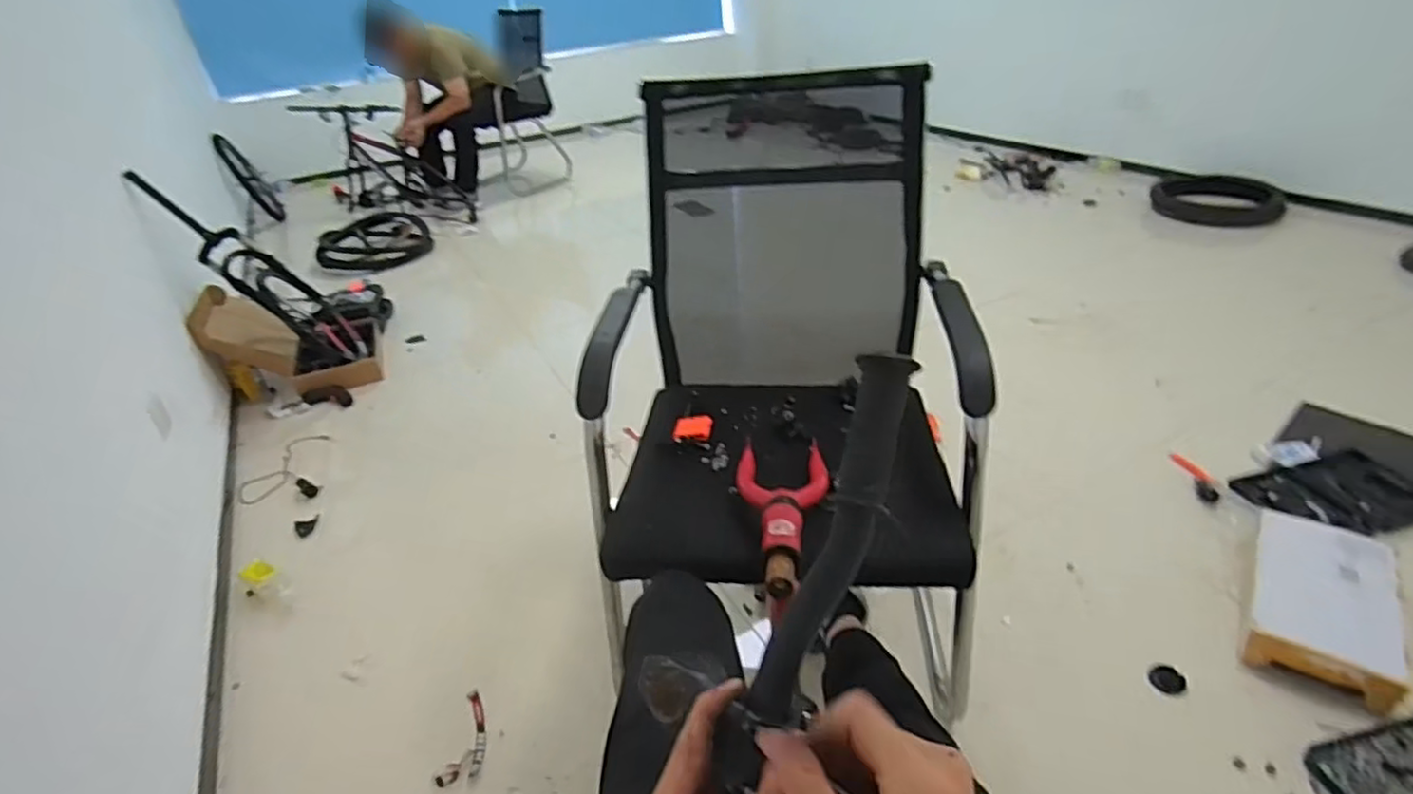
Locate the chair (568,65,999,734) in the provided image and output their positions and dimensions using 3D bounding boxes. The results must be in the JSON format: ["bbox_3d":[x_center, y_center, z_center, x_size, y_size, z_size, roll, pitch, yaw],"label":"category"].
[{"bbox_3d":[0.129,0.044,1.088,0.532,0.869,0.646,0,33,9],"label":"chair"}]

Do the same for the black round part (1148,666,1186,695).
[{"bbox_3d":[0.796,0.489,1.175,0.052,0.013,0.049,-4,35,3],"label":"black round part"}]

